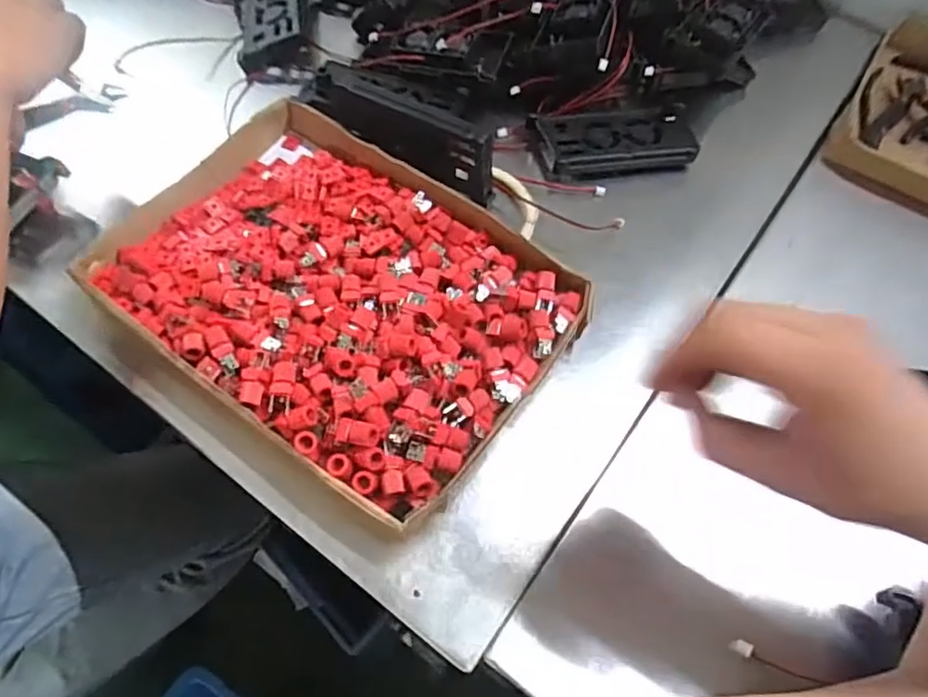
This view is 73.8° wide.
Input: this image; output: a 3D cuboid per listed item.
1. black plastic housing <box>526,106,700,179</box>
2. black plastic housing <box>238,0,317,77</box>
[{"bbox_3d":[0.139,-0.191,0.568,0.145,0.025,0.064,-5,61,-7],"label":"black plastic housing"},{"bbox_3d":[-0.192,-0.335,0.631,0.068,0.043,0.143,-4,60,-6],"label":"black plastic housing"}]

